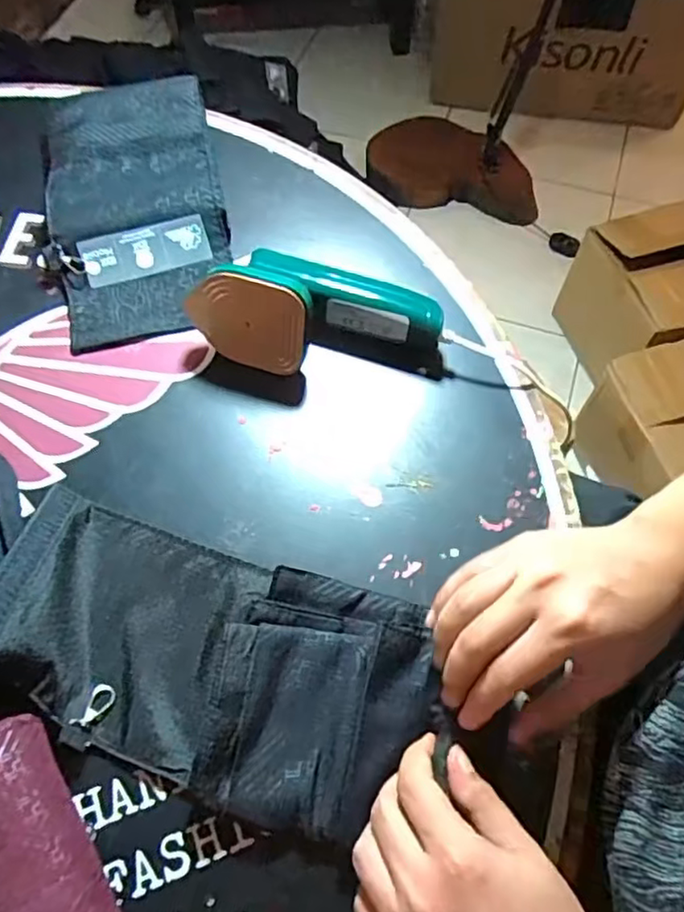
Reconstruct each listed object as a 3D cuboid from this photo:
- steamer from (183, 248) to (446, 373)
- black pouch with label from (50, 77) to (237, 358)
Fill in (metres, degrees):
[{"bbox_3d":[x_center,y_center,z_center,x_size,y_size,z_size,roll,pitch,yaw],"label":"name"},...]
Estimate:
[{"bbox_3d":[-0.018,-0.115,0.488,0.182,0.069,0.085,15,64,8],"label":"steamer"},{"bbox_3d":[-0.183,-0.224,0.569,0.153,0.043,0.269,-11,64,-5],"label":"black pouch with label"}]

